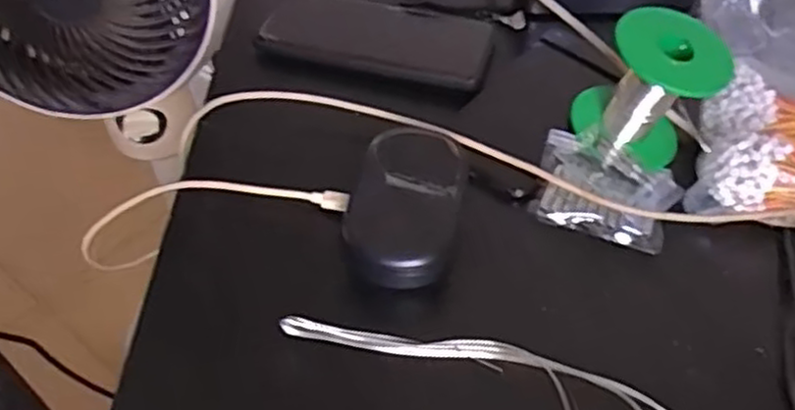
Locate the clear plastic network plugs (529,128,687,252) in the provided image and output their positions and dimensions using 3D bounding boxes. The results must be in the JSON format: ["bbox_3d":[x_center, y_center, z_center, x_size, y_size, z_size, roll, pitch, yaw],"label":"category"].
[{"bbox_3d":[0.125,-0.013,0.447,0.080,0.018,0.075,18,51,14],"label":"clear plastic network plugs"}]

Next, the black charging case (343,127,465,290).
[{"bbox_3d":[0.004,0.001,0.418,0.059,0.036,0.099,9,49,7],"label":"black charging case"}]

